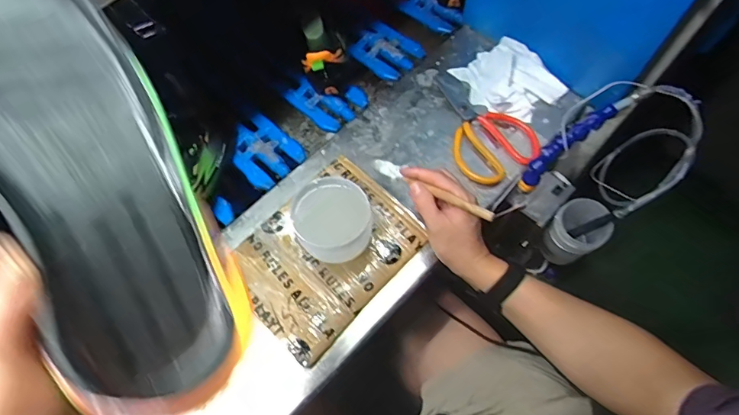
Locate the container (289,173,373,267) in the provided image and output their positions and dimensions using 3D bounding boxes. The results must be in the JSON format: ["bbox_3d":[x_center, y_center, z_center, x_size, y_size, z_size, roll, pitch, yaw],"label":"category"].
[{"bbox_3d":[-0.044,0.016,0.547,0.089,0.073,0.087,0,66,1],"label":"container"}]

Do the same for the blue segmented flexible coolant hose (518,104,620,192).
[{"bbox_3d":[0.246,-0.076,0.564,0.145,0.034,0.025,-47,66,27],"label":"blue segmented flexible coolant hose"}]

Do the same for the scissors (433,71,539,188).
[{"bbox_3d":[0.147,-0.124,0.651,0.123,0.018,0.202,-37,70,-14],"label":"scissors"}]

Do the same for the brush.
[{"bbox_3d":[0.070,-0.026,0.535,0.188,0.018,0.014,29,68,37],"label":"brush"}]

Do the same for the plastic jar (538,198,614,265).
[{"bbox_3d":[0.316,0.041,0.676,0.071,0.124,0.072,0,66,1],"label":"plastic jar"}]

